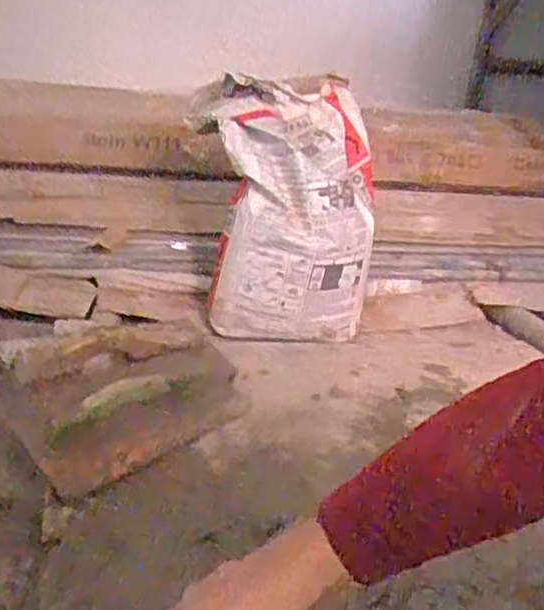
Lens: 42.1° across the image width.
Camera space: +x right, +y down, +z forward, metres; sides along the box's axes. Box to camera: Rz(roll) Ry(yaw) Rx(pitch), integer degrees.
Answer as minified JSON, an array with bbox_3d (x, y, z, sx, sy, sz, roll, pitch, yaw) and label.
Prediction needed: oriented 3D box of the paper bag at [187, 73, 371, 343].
[{"bbox_3d":[0.016,-0.123,1.042,0.265,0.374,0.124,7,26,2],"label":"paper bag"}]

